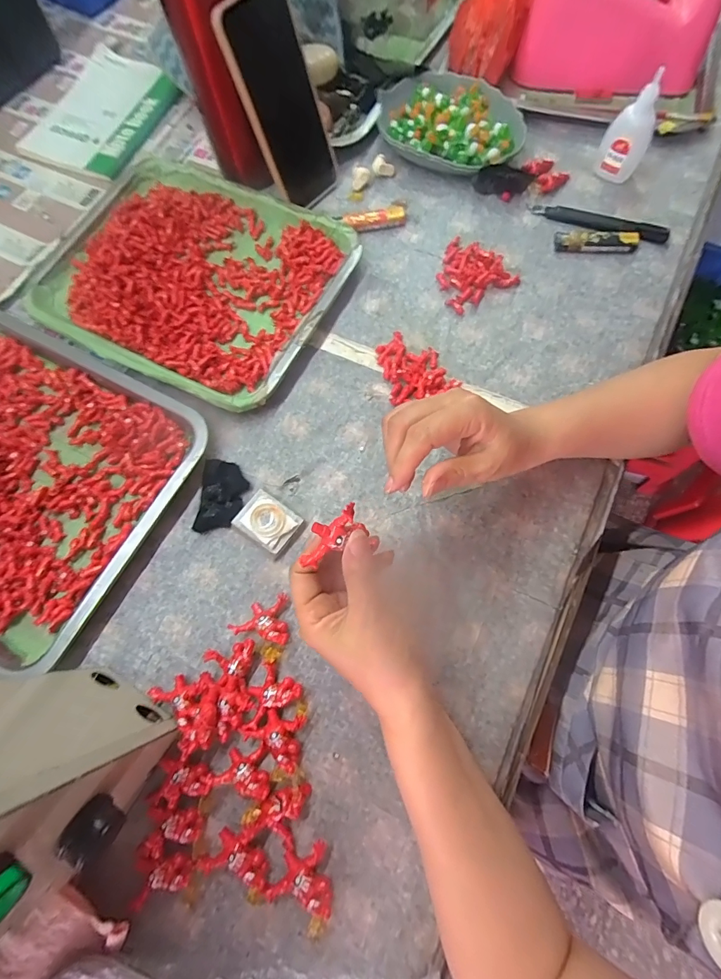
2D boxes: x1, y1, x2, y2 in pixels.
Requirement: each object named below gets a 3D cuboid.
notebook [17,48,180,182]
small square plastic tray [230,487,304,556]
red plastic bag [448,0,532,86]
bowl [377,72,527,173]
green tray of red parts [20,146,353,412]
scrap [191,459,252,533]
[{"bbox_3d":[-0.331,-0.484,0.533,0.158,0.013,0.188,25,76,9],"label":"notebook"},{"bbox_3d":[-0.080,0.027,0.359,0.050,0.019,0.039,34,77,11],"label":"small square plastic tray"},{"bbox_3d":[0.159,-0.538,0.458,0.108,0.103,0.092,10,74,5],"label":"red plastic bag"},{"bbox_3d":[0.101,-0.416,0.478,0.163,0.037,0.112,22,75,8],"label":"bowl"},{"bbox_3d":[-0.178,-0.226,0.438,0.303,0.026,0.241,24,75,9],"label":"green tray of red parts"},{"bbox_3d":[-0.123,0.005,0.371,0.040,0.012,0.064,2,73,2],"label":"scrap"}]

